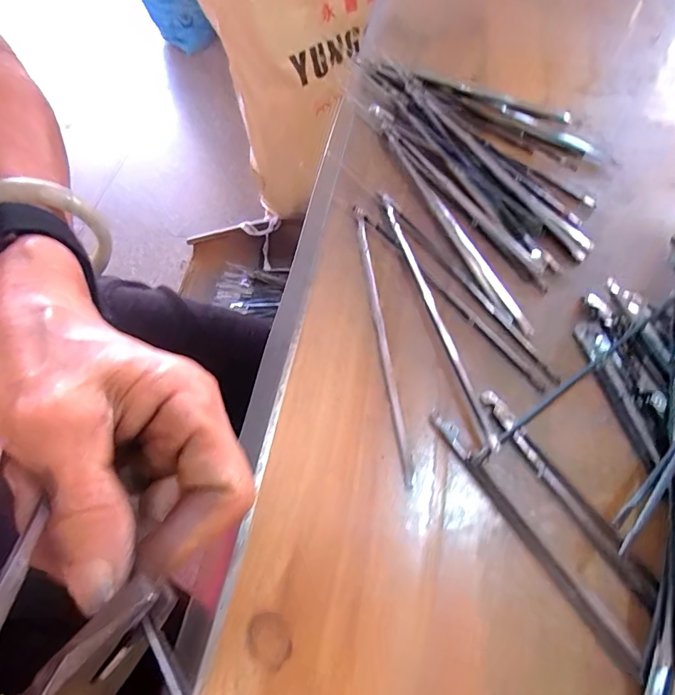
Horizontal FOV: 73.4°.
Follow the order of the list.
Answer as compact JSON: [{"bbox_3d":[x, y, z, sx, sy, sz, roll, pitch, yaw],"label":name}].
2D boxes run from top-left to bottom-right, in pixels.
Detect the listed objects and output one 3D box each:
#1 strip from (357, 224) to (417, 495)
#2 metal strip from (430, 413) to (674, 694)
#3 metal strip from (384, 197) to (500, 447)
[{"bbox_3d":[0.026,-0.009,0.257,0.007,0.006,0.169,-7,60,-2],"label":"strip"},{"bbox_3d":[0.102,0.102,0.190,0.012,0.006,0.184,-28,63,-14],"label":"metal strip"},{"bbox_3d":[0.053,-0.026,0.262,0.007,0.010,0.178,-13,60,-5],"label":"metal strip"}]

